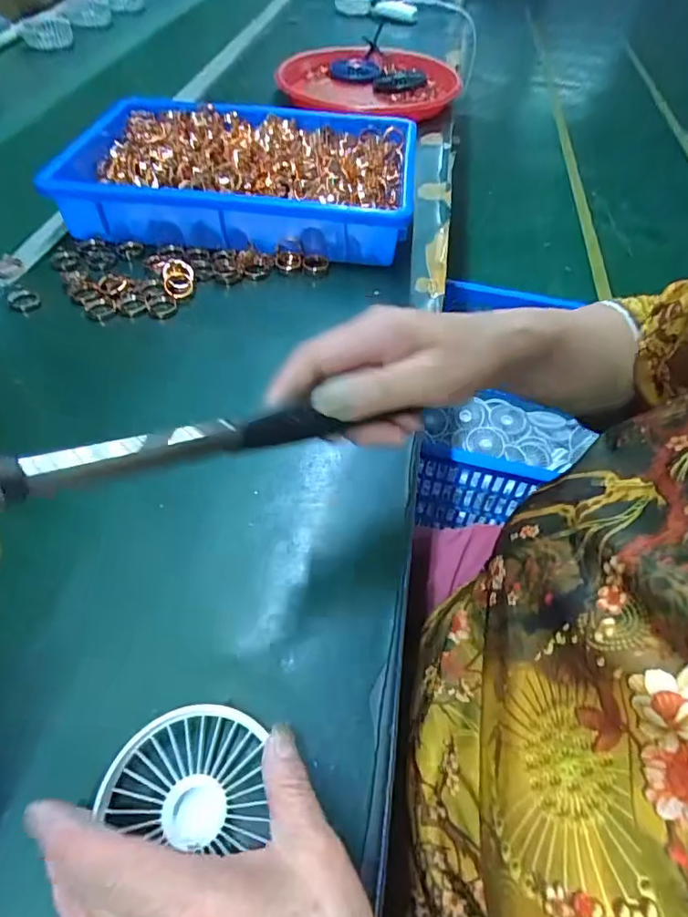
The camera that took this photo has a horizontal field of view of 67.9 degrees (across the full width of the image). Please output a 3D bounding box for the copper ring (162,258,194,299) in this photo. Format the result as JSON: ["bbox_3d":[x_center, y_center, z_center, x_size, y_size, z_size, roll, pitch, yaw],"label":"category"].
[{"bbox_3d":[-0.155,-0.170,0.478,0.028,0.016,0.034,-9,55,-10],"label":"copper ring"}]

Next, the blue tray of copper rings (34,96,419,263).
[{"bbox_3d":[-0.108,-0.316,0.566,0.357,0.069,0.237,4,51,2],"label":"blue tray of copper rings"}]

